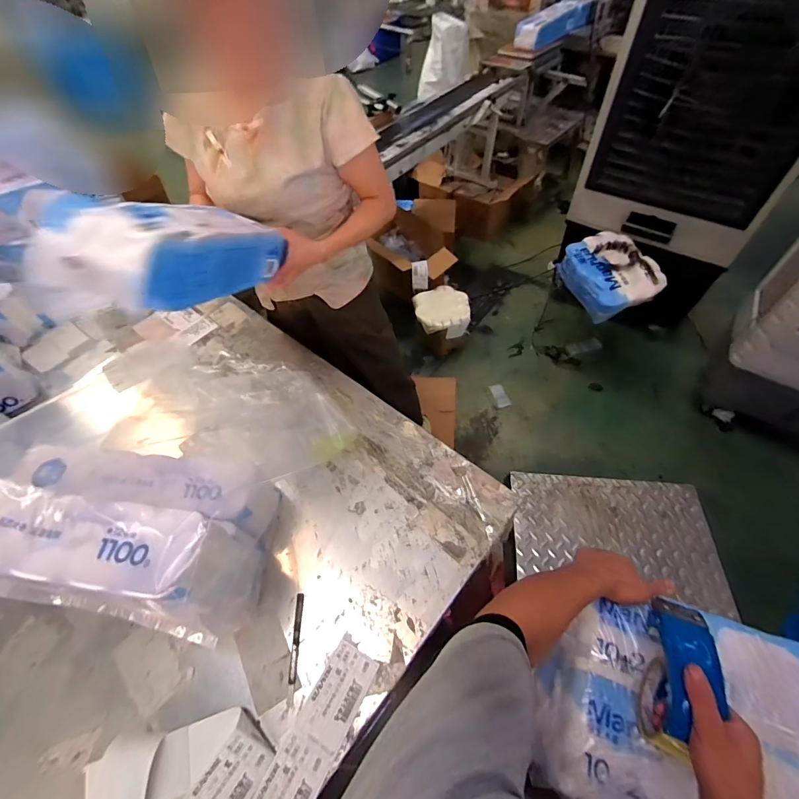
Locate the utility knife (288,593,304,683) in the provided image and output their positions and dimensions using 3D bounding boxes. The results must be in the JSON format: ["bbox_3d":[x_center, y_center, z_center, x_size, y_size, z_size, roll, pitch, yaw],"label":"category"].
[{"bbox_3d":[-0.173,0.397,0.653,0.013,0.006,0.128,-3,56,0],"label":"utility knife"}]

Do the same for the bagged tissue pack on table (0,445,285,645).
[{"bbox_3d":[-0.466,0.204,0.638,0.450,0.256,0.248,8,57,7],"label":"bagged tissue pack on table"}]

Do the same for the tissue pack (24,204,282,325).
[{"bbox_3d":[-0.327,-0.244,0.641,0.111,0.130,0.403,9,22,8],"label":"tissue pack"}]

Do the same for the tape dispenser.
[{"bbox_3d":[0.340,0.330,0.472,0.054,0.105,0.163,19,59,15],"label":"tape dispenser"}]

